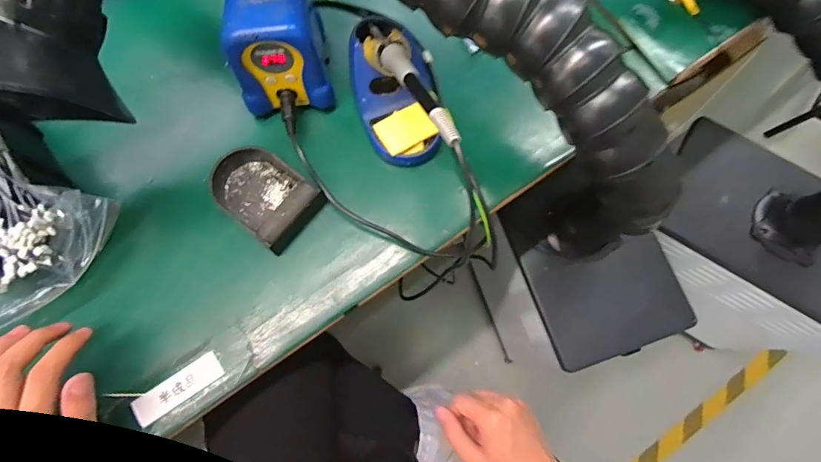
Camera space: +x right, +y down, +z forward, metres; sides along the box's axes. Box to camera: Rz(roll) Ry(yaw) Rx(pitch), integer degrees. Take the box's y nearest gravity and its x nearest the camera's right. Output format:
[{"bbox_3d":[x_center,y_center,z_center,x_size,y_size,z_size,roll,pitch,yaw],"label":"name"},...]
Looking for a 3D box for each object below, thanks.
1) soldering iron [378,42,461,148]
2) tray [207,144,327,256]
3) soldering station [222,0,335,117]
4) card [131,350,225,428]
[{"bbox_3d":[0.006,-0.116,0.352,0.020,0.019,0.164,-22,50,-6],"label":"soldering iron"},{"bbox_3d":[-0.149,-0.037,0.422,0.103,0.036,0.079,38,78,8],"label":"tray"},{"bbox_3d":[-0.136,-0.192,0.422,0.094,0.109,0.112,-11,76,-3],"label":"soldering station"},{"bbox_3d":[-0.213,0.144,0.391,0.079,0.004,0.024,-34,85,-13],"label":"card"}]

